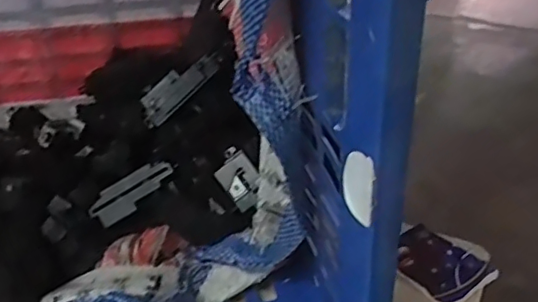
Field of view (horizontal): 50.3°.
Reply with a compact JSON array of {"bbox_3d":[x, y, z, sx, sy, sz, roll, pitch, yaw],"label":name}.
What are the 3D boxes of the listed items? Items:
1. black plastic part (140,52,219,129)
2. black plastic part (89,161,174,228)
[{"bbox_3d":[-0.094,-0.070,0.619,0.105,0.023,0.039,-36,35,14],"label":"black plastic part"},{"bbox_3d":[-0.142,0.041,0.593,0.091,0.007,0.036,-37,69,-3],"label":"black plastic part"}]

